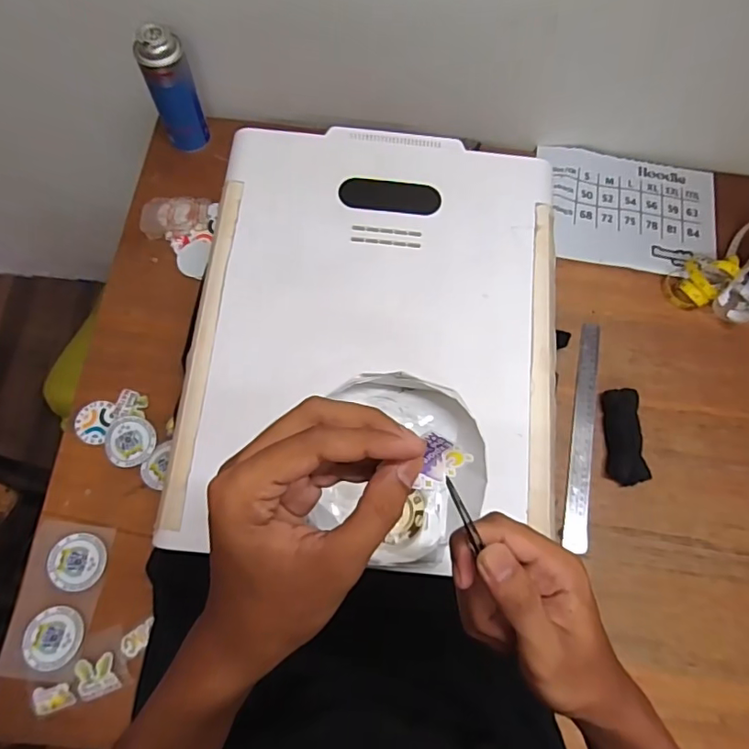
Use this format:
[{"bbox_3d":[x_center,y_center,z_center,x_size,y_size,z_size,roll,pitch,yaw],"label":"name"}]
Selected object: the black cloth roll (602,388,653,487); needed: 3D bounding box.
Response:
[{"bbox_3d":[0.341,0.085,0.717,0.043,0.029,0.126,1,74,-2],"label":"black cloth roll"}]

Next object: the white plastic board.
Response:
[{"bbox_3d":[0.003,-0.064,0.597,0.399,0.012,0.492,6,74,0],"label":"white plastic board"}]

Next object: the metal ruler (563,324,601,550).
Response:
[{"bbox_3d":[0.291,0.079,0.733,0.032,0.007,0.319,10,73,7],"label":"metal ruler"}]

